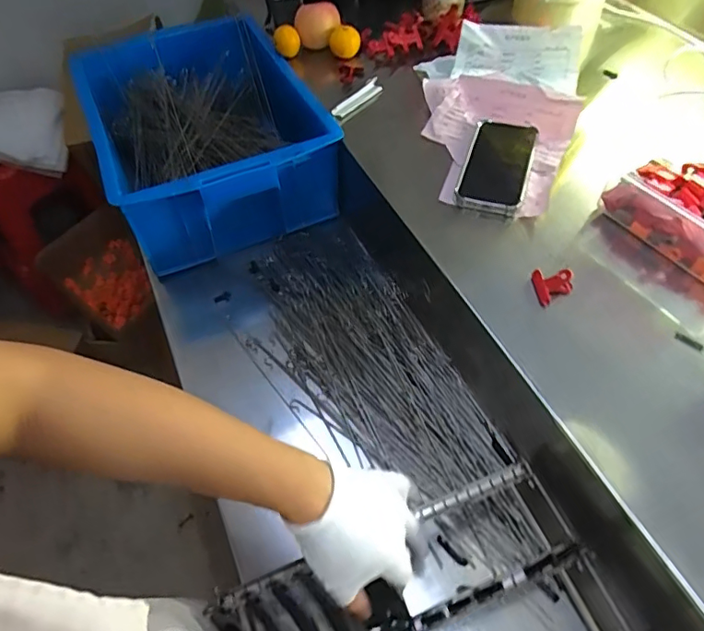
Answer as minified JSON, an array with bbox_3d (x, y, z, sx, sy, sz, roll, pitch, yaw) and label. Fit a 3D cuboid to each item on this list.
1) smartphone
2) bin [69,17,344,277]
[{"bbox_3d":[0.176,-0.187,0.631,0.076,0.010,0.161,14,55,12],"label":"smartphone"},{"bbox_3d":[-0.217,-0.285,0.805,0.301,0.146,0.396,-21,55,-12],"label":"bin"}]

